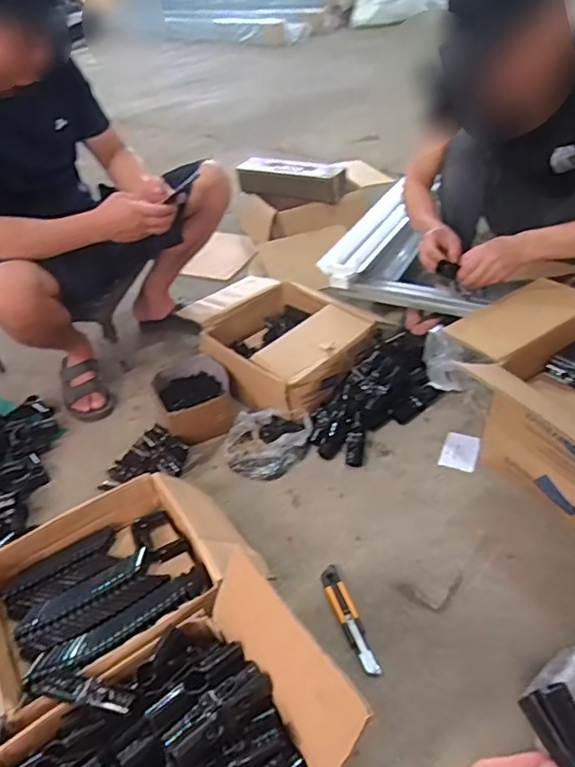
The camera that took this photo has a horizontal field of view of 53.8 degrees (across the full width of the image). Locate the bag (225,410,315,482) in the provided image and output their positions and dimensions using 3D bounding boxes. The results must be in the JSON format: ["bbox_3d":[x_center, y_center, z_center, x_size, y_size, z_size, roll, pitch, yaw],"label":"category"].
[{"bbox_3d":[-0.043,0.125,1.201,0.175,0.052,0.161,2,40,11],"label":"bag"}]

